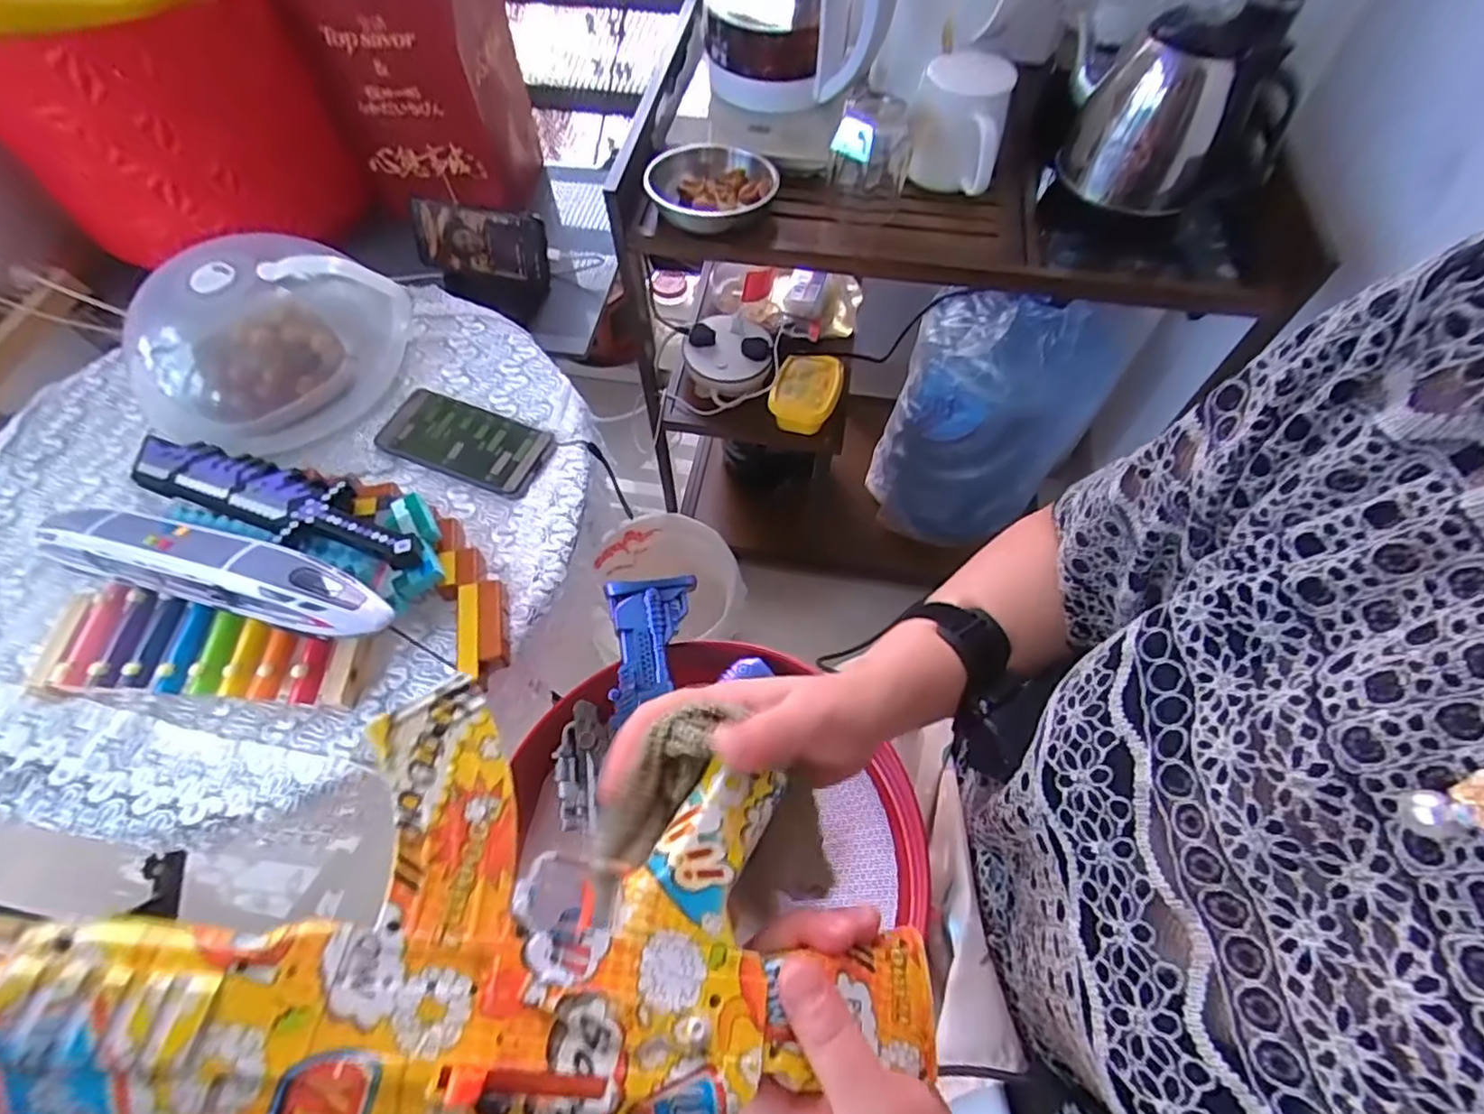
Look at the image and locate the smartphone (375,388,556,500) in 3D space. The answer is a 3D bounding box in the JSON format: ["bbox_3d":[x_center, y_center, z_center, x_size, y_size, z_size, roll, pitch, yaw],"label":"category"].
[{"bbox_3d":[-0.248,-0.107,0.591,0.154,0.007,0.073,18,63,10],"label":"smartphone"}]

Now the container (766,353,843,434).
[{"bbox_3d":[0.080,-0.202,0.819,0.075,0.043,0.102,18,63,10],"label":"container"}]

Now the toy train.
[{"bbox_3d":[-0.390,0.010,0.486,0.305,0.063,0.049,13,62,7],"label":"toy train"}]

